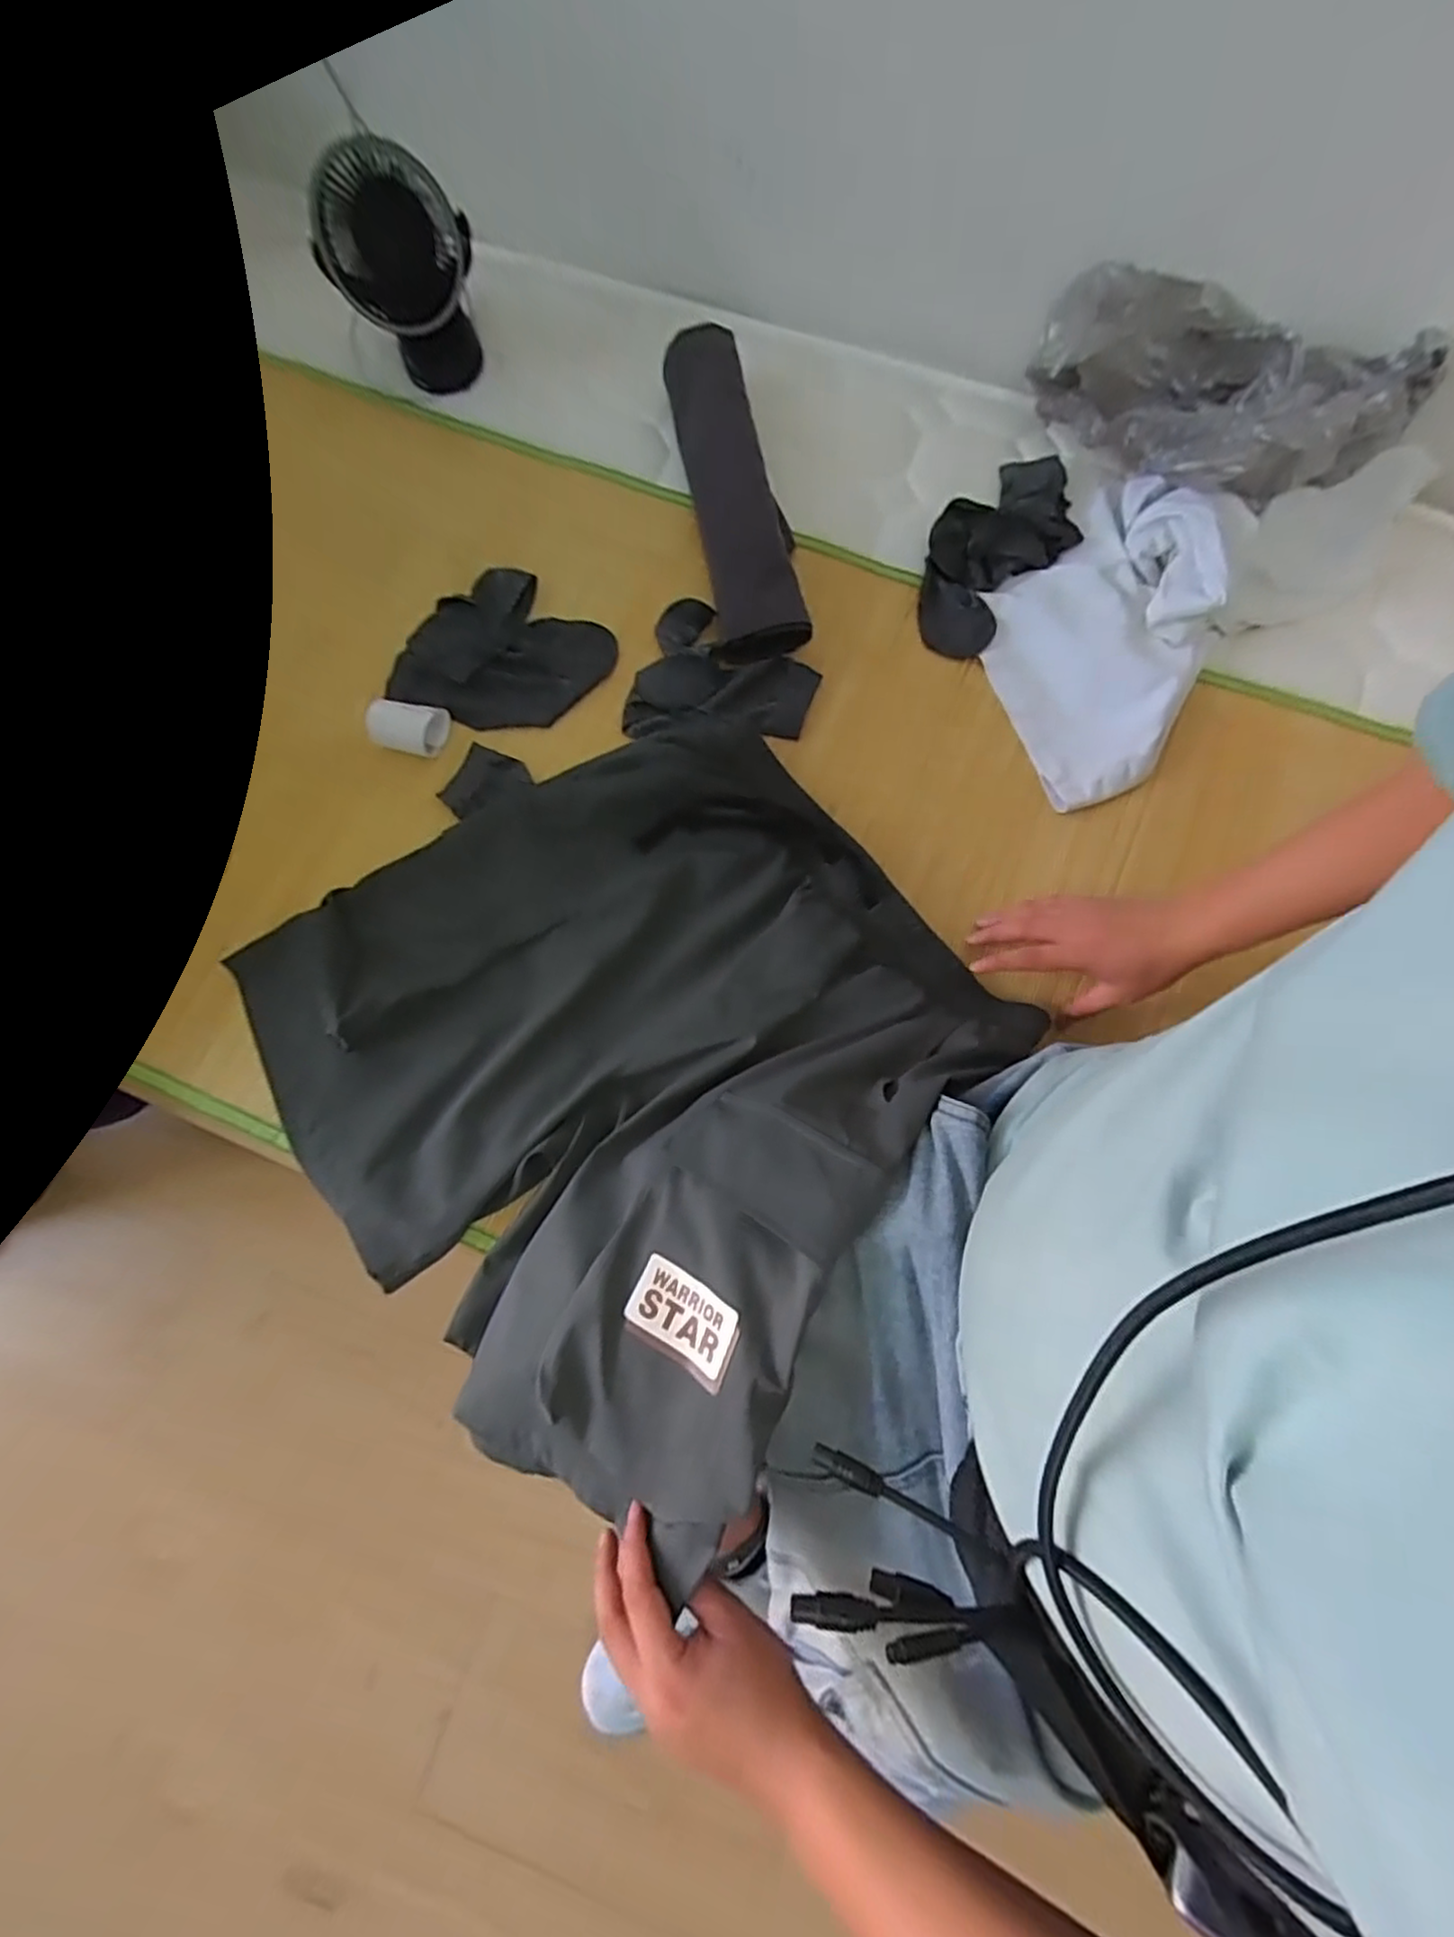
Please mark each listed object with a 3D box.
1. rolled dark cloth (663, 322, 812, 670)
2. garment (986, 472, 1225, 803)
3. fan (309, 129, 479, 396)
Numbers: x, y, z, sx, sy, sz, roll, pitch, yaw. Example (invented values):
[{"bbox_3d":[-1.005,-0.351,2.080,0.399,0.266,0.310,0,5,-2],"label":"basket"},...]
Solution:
[{"bbox_3d":[0.007,-0.480,0.694,0.094,0.057,0.374,-8,75,-3],"label":"rolled dark cloth"},{"bbox_3d":[0.361,-0.326,0.647,0.215,0.070,0.319,40,77,9],"label":"garment"},{"bbox_3d":[-0.335,-0.725,0.717,0.145,0.167,0.096,-13,73,-5],"label":"fan"}]

